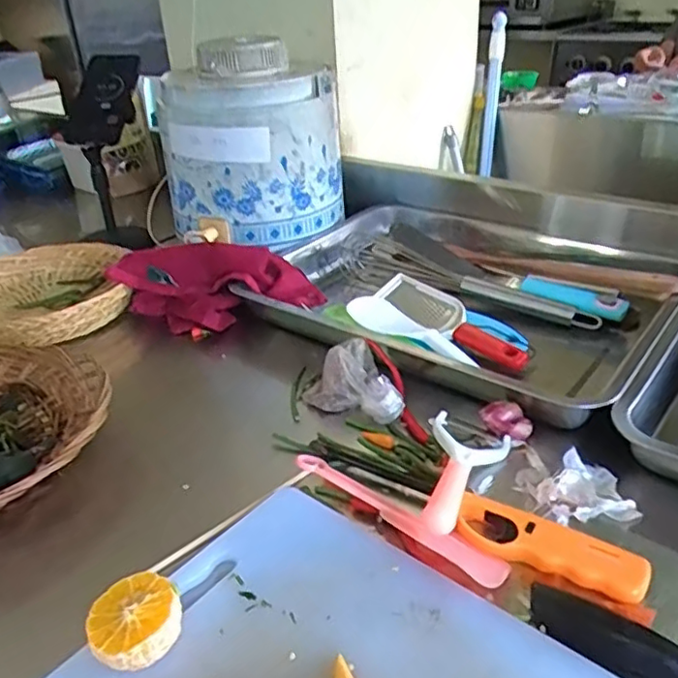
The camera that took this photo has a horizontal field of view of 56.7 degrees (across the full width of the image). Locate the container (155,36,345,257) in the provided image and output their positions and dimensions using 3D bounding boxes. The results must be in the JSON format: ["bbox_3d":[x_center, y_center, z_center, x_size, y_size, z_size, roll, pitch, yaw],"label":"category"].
[{"bbox_3d":[-0.124,-0.270,0.890,0.229,0.251,0.229,-14,32,-16],"label":"container"}]

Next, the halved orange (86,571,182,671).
[{"bbox_3d":[-0.121,0.173,0.377,0.051,0.035,0.050,-3,30,2],"label":"halved orange"}]

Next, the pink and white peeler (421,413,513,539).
[{"bbox_3d":[0.091,0.101,0.482,0.063,0.023,0.143,8,20,19],"label":"pink and white peeler"}]

